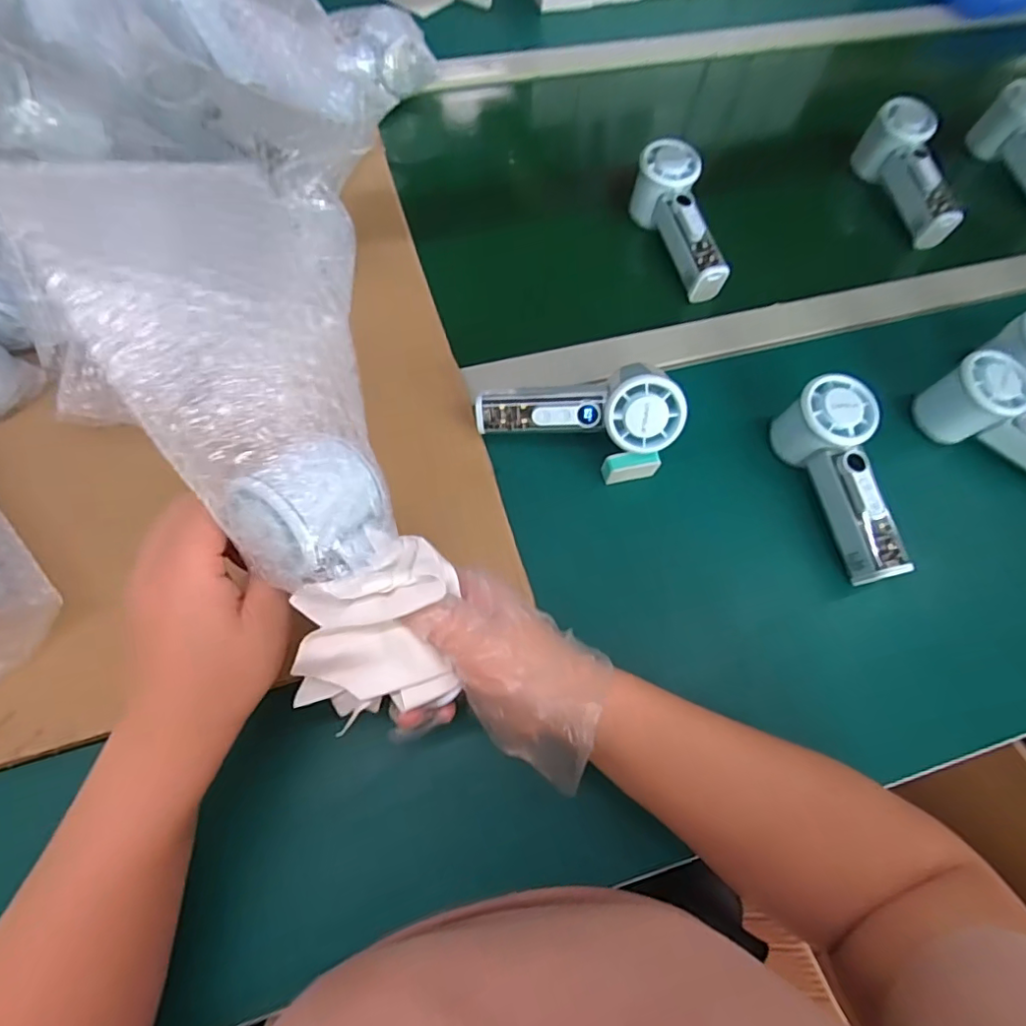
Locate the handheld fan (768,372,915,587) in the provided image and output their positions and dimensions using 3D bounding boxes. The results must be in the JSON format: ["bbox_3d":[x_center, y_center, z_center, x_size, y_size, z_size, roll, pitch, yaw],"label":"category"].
[{"bbox_3d":[0.252,-0.025,0.435,0.053,0.064,0.153,-13,81,-9],"label":"handheld fan"}]

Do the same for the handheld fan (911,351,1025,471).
[{"bbox_3d":[0.416,-0.070,0.455,0.154,0.058,0.047,30,67,10],"label":"handheld fan"}]

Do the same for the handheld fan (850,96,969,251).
[{"bbox_3d":[0.411,-0.347,0.583,0.049,0.061,0.154,-7,66,-7],"label":"handheld fan"}]

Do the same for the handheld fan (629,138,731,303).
[{"bbox_3d":[0.157,-0.274,0.535,0.051,0.057,0.150,-7,66,-7],"label":"handheld fan"}]

